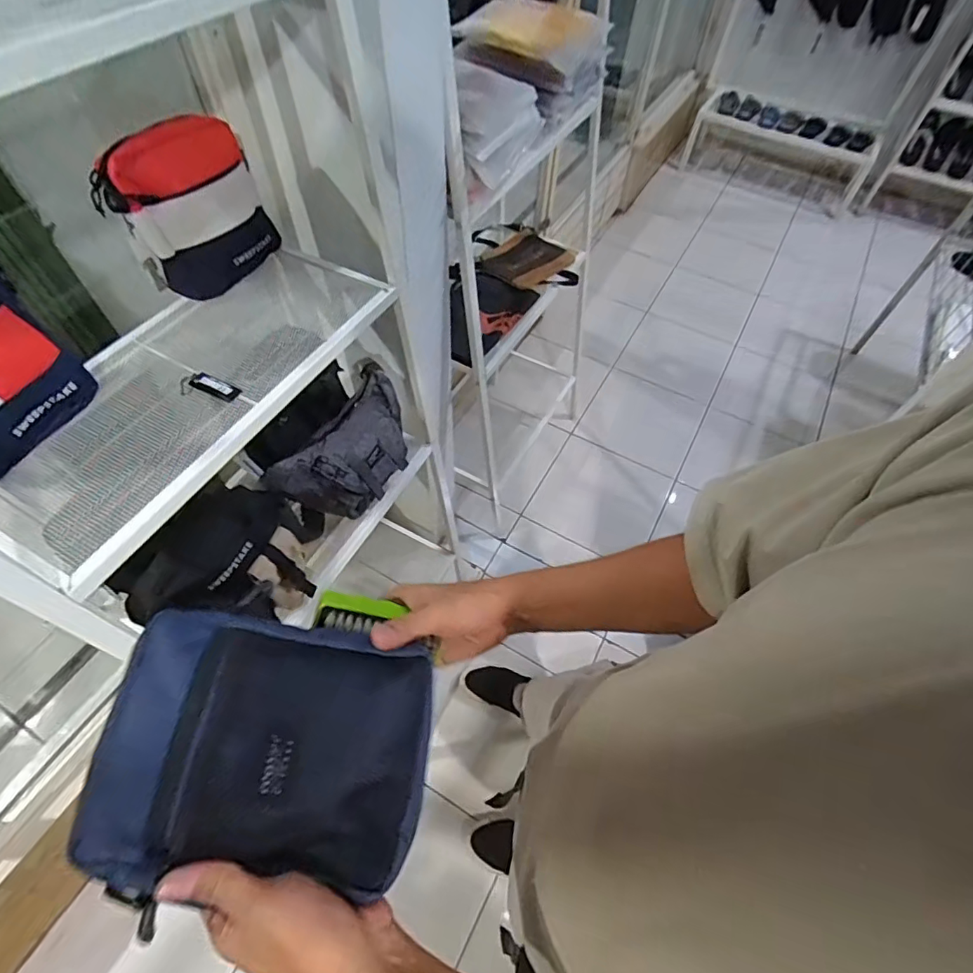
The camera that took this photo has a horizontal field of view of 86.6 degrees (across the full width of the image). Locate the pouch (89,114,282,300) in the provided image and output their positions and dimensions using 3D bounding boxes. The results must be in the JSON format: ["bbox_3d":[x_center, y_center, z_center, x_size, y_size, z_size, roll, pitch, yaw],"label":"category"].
[{"bbox_3d":[-0.367,-0.349,0.657,0.187,0.168,0.078,-37,66,-24],"label":"pouch"}]

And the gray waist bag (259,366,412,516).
[{"bbox_3d":[-0.243,-0.062,0.922,0.166,0.110,0.296,49,55,-26],"label":"gray waist bag"}]

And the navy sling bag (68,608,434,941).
[{"bbox_3d":[-0.141,0.170,0.331,0.200,0.054,0.159,4,57,-1],"label":"navy sling bag"}]

